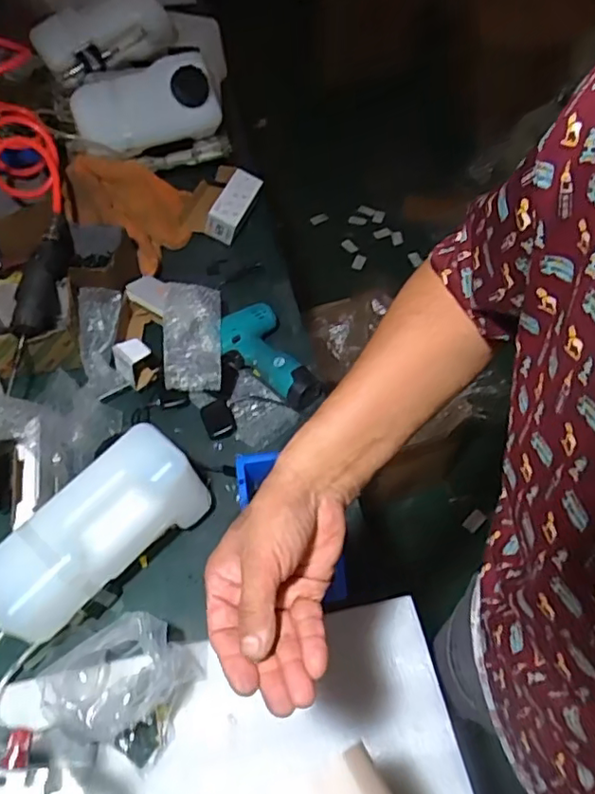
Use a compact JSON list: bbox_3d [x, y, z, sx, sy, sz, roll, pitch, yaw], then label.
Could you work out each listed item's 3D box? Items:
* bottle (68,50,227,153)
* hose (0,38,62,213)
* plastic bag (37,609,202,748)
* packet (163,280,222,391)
[{"bbox_3d":[-0.271,-0.533,1.097,0.269,0.145,0.096,-27,58,-30],"label":"bottle"},{"bbox_3d":[-0.499,-0.579,0.977,0.114,0.157,0.539,-14,100,-8],"label":"hose"},{"bbox_3d":[-0.186,0.303,0.631,0.152,0.103,0.089,-24,58,-14],"label":"plastic bag"},{"bbox_3d":[-0.155,-0.092,0.895,0.085,0.014,0.165,4,69,-24],"label":"packet"}]

